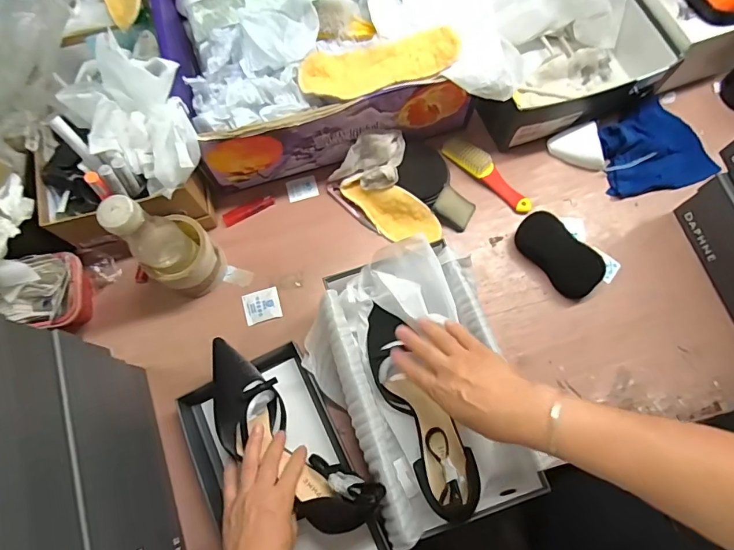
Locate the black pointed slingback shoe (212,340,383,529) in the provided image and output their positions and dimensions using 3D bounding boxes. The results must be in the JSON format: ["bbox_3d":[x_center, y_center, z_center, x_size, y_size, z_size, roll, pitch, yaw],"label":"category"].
[{"bbox_3d":[-0.105,0.191,0.519,0.089,0.065,0.255,-44,78,-11],"label":"black pointed slingback shoe"}]

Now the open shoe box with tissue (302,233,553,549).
[{"bbox_3d":[0.052,0.128,0.528,0.214,0.123,0.295,-17,73,-4],"label":"open shoe box with tissue"}]

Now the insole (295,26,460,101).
[{"bbox_3d":[0.015,-0.266,0.559,0.197,0.024,0.072,-14,73,-3],"label":"insole"}]

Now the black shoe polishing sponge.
[{"bbox_3d":[0.268,-0.030,0.625,0.057,0.036,0.129,-41,76,-11],"label":"black shoe polishing sponge"}]

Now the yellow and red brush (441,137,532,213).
[{"bbox_3d":[0.180,-0.151,0.662,0.155,0.030,0.032,39,77,12],"label":"yellow and red brush"}]

